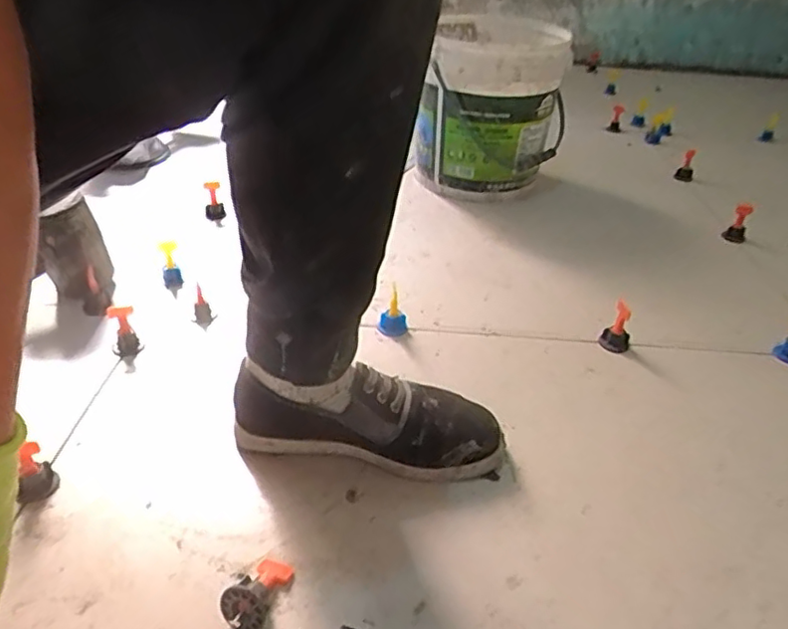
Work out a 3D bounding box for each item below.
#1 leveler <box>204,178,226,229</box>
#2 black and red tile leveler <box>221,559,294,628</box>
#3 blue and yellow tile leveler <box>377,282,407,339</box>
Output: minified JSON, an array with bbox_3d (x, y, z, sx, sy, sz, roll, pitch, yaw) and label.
[{"bbox_3d":[-0.275,-0.168,0.941,0.029,0.071,0.029,-13,18,-22],"label":"leveler"},{"bbox_3d":[-0.101,0.198,0.445,0.037,0.031,0.057,16,26,15],"label":"black and red tile leveler"},{"bbox_3d":[-0.002,-0.003,0.711,0.027,0.052,0.033,-24,43,-32],"label":"blue and yellow tile leveler"}]

